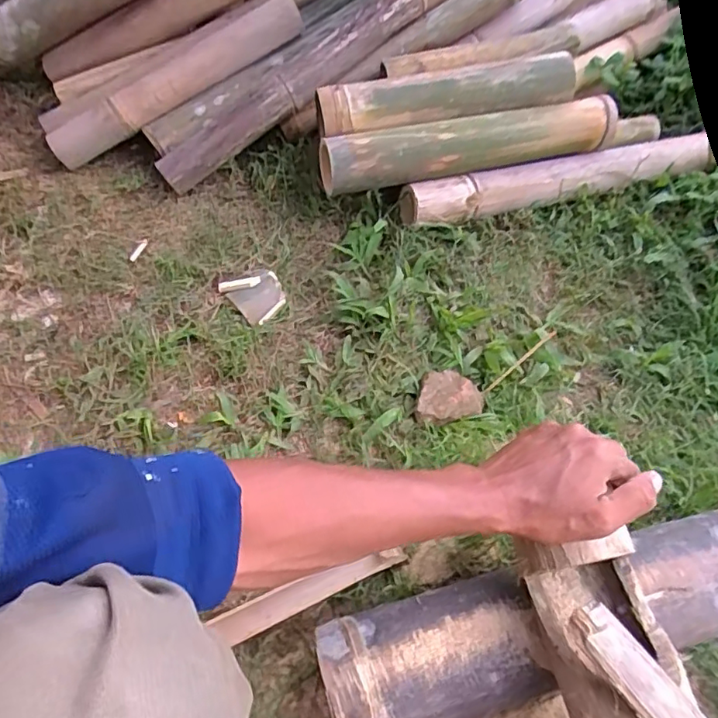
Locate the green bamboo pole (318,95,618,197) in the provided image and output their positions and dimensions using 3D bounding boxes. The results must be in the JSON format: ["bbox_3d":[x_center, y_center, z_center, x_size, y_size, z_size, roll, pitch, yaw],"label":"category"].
[{"bbox_3d":[0.161,-0.301,0.764,0.435,0.061,0.057,-12,58,-12],"label":"green bamboo pole"}]

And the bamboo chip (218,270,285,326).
[{"bbox_3d":[-0.135,-0.085,0.729,0.067,0.022,0.078,-37,66,-25],"label":"bamboo chip"}]

